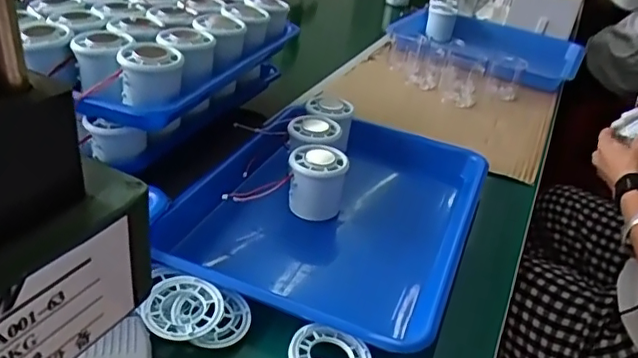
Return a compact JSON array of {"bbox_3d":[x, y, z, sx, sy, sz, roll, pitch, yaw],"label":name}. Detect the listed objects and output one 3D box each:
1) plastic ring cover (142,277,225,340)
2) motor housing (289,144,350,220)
[{"bbox_3d":[-0.097,0.092,0.403,0.055,0.011,0.050,0,32,-10],"label":"plastic ring cover"},{"bbox_3d":[-0.002,0.005,0.535,0.054,0.057,0.053,3,31,-6],"label":"motor housing"}]

